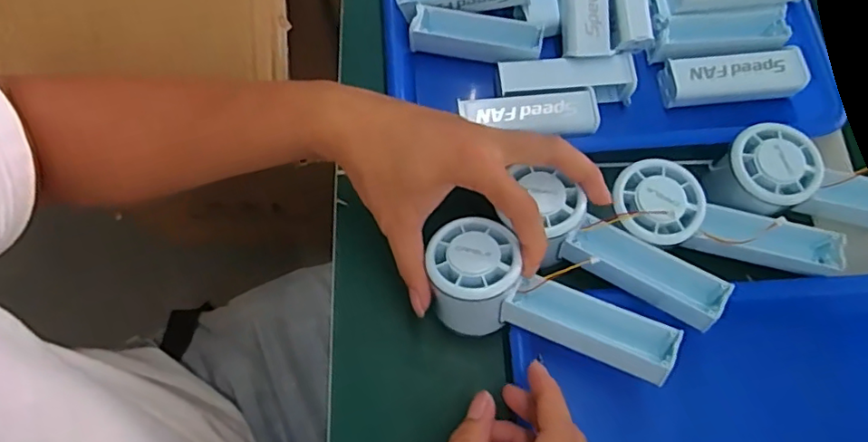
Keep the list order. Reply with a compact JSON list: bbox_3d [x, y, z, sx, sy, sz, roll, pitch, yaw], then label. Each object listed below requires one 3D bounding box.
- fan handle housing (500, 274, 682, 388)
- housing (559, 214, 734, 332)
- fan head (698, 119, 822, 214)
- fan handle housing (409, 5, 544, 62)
[{"bbox_3d":[0.091,0.061,0.335,0.097,0.024,0.031,19,71,21],"label":"fan handle housing"},{"bbox_3d":[0.130,0.029,0.351,0.096,0.023,0.031,30,72,9],"label":"housing"},{"bbox_3d":[0.223,-0.032,0.387,0.058,0.046,0.055,0,71,-1],"label":"fan head"},{"bbox_3d":[0.033,-0.143,0.445,0.099,0.025,0.028,12,71,3],"label":"fan handle housing"}]

